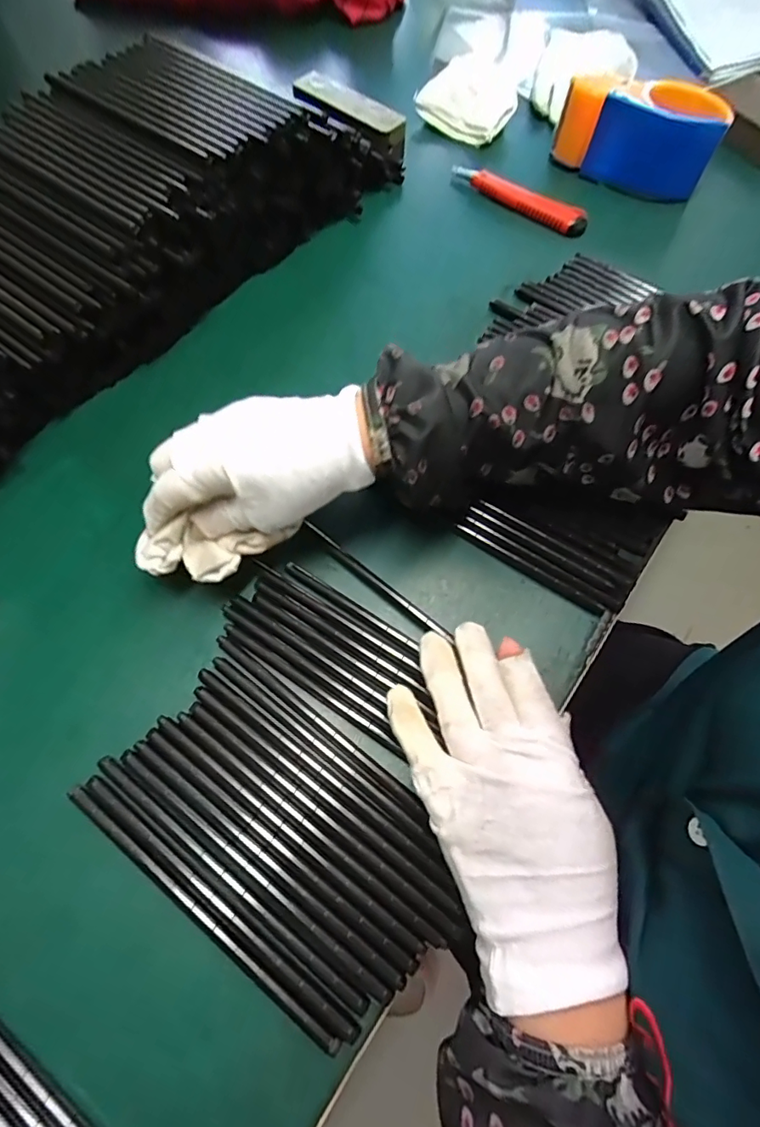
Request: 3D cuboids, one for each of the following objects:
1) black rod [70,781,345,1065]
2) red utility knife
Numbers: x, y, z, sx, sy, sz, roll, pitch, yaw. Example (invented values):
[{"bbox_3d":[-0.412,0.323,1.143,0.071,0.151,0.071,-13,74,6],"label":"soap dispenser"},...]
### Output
[{"bbox_3d":[-0.089,0.165,0.242,0.172,0.004,0.008,33,71,15],"label":"black rod"},{"bbox_3d":[0.121,-0.331,0.454,0.137,0.018,0.016,39,72,15],"label":"red utility knife"}]

